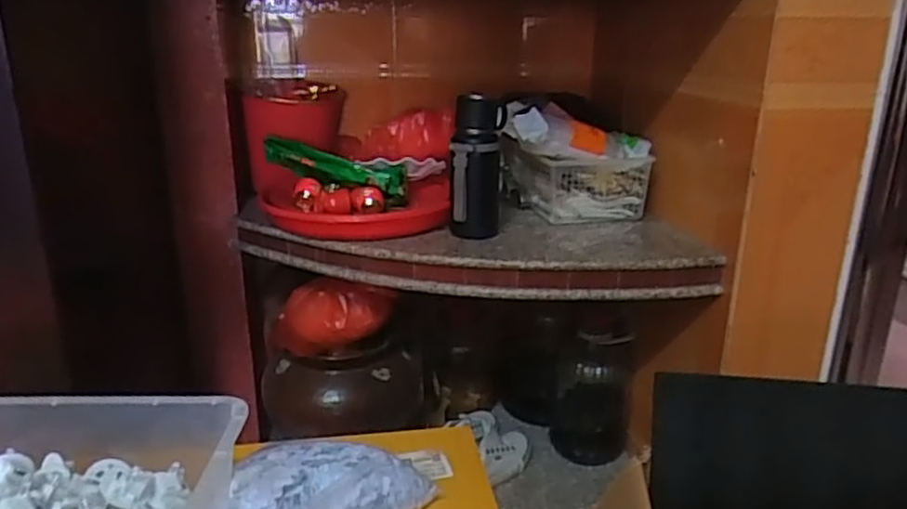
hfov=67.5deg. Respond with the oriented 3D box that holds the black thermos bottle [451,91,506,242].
[{"bbox_3d":[0.037,-0.141,1.102,0.083,0.228,0.065,2,19,3],"label":"black thermos bottle"}]

